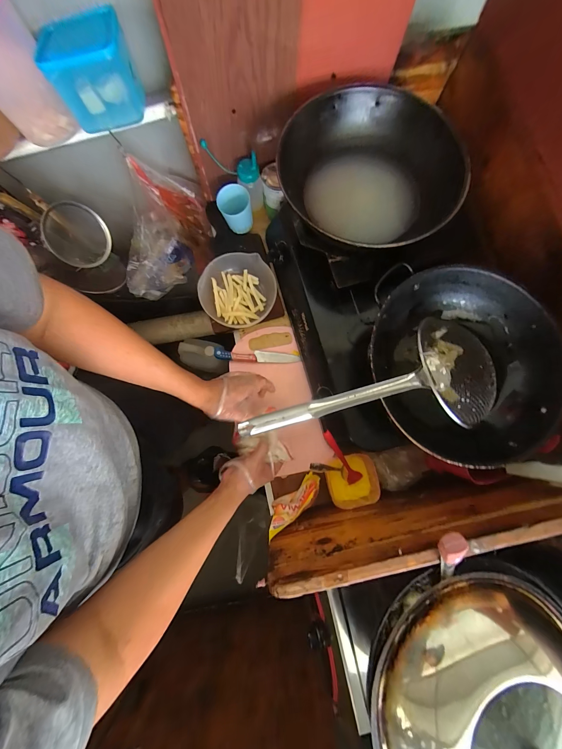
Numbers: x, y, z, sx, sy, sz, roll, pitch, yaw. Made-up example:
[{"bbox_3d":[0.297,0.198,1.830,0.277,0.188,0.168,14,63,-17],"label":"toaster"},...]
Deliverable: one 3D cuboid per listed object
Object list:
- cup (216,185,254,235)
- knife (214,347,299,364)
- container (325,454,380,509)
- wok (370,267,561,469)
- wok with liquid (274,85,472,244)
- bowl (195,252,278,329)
[{"bbox_3d":[-0.106,-0.381,0.639,0.073,0.102,0.072,0,80,0],"label":"cup"},{"bbox_3d":[-0.056,-0.043,0.627,0.196,0.021,0.029,3,80,1],"label":"knife"},{"bbox_3d":[0.149,0.223,0.560,0.100,0.057,0.095,0,80,0],"label":"container"},{"bbox_3d":[0.293,-0.011,0.462,0.302,0.123,0.306,0,80,0],"label":"wok"},{"bbox_3d":[0.160,-0.343,0.487,0.268,0.129,0.298,-16,80,-2],"label":"wok with liquid"},{"bbox_3d":[-0.098,-0.192,0.621,0.159,0.059,0.172,0,80,0],"label":"bowl"}]

